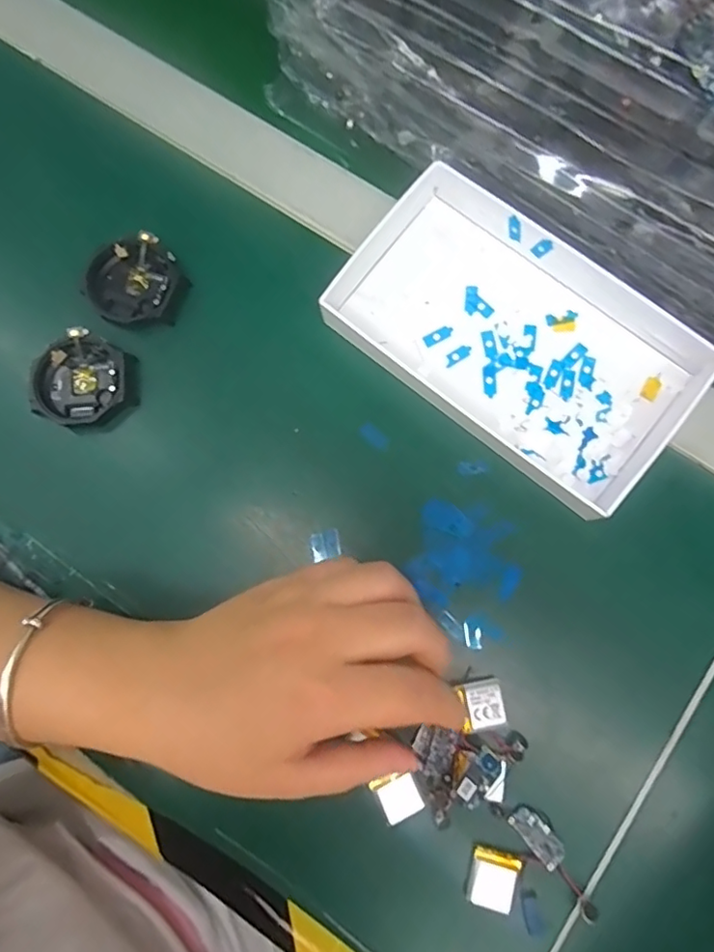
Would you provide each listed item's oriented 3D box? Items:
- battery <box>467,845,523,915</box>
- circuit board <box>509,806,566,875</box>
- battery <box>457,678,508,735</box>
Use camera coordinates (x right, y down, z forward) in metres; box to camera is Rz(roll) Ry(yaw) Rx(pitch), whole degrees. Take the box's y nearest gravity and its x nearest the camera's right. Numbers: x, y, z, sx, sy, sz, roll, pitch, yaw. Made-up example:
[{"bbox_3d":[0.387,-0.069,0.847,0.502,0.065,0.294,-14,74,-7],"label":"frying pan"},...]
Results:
[{"bbox_3d":[0.062,0.183,0.253,0.022,0.004,0.022,19,81,4],"label":"battery"},{"bbox_3d":[0.083,0.166,0.257,0.012,0.004,0.028,-40,82,-6],"label":"circuit board"},{"bbox_3d":[0.059,0.108,0.265,0.021,0.011,0.021,-10,80,-1],"label":"battery"}]

